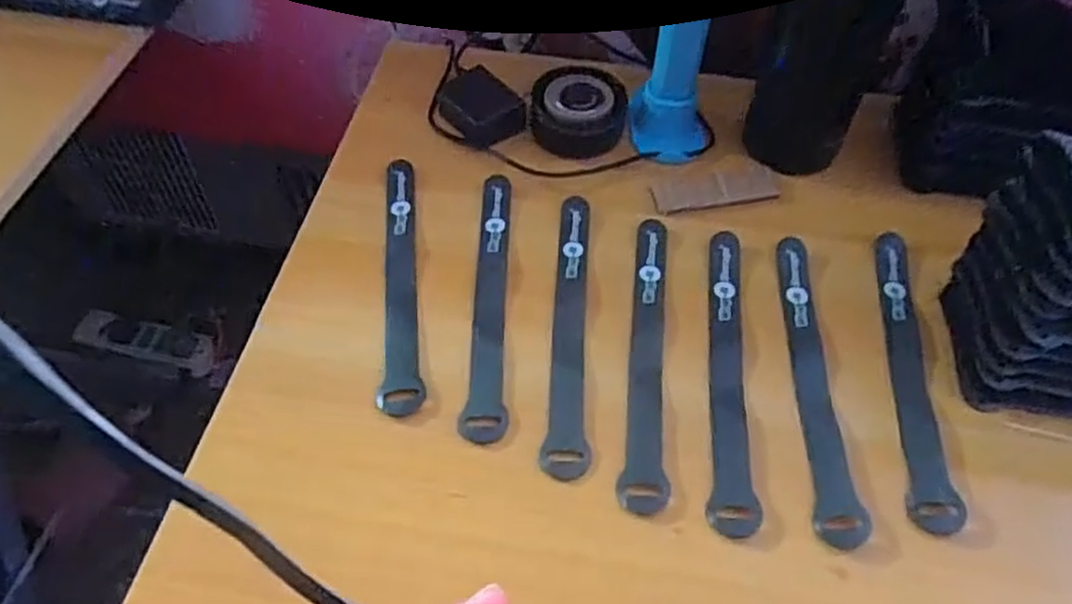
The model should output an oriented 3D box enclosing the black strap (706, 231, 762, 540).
[{"bbox_3d":[0.114,0.035,0.431,0.024,0.005,0.207,8,50,5],"label":"black strap"}]

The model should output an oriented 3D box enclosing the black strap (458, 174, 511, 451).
[{"bbox_3d":[-0.026,-0.007,0.464,0.025,0.004,0.207,2,50,0],"label":"black strap"}]

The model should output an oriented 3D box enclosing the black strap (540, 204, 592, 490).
[{"bbox_3d":[0.022,0.010,0.453,0.024,0.004,0.209,4,50,2],"label":"black strap"}]

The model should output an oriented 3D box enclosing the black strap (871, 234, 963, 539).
[{"bbox_3d":[0.218,0.036,0.434,0.024,0.006,0.208,2,48,13],"label":"black strap"}]

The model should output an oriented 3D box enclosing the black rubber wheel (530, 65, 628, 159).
[{"bbox_3d":[0.032,-0.143,0.557,0.071,0.034,0.059,10,50,7],"label":"black rubber wheel"}]

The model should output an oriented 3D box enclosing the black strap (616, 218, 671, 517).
[{"bbox_3d":[0.066,0.026,0.440,0.025,0.004,0.209,6,50,3],"label":"black strap"}]

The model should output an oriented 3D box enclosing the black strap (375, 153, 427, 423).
[{"bbox_3d":[-0.085,-0.021,0.475,0.025,0.005,0.210,-3,50,-5],"label":"black strap"}]

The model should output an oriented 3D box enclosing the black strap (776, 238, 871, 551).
[{"bbox_3d":[0.161,0.040,0.427,0.024,0.007,0.206,6,50,3],"label":"black strap"}]

